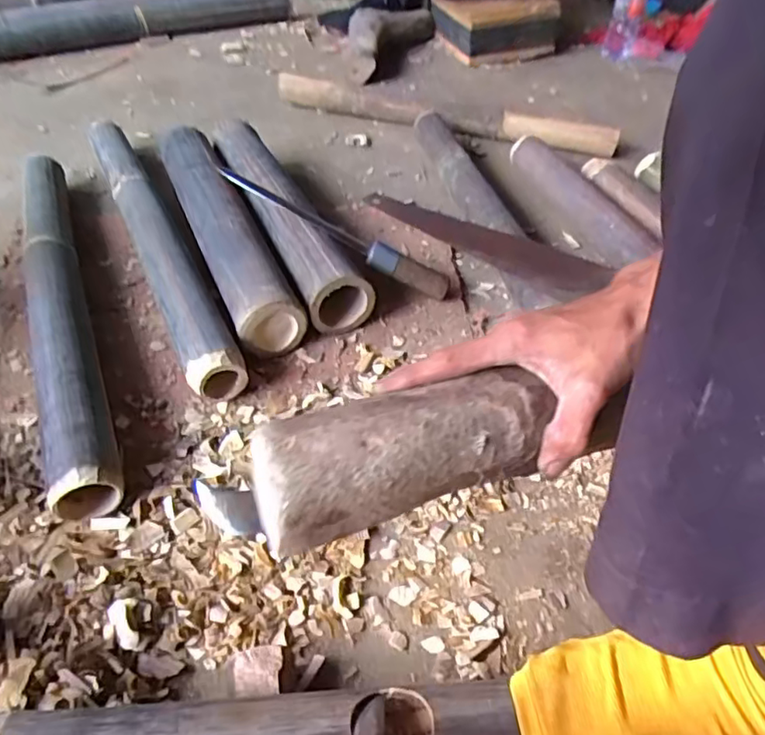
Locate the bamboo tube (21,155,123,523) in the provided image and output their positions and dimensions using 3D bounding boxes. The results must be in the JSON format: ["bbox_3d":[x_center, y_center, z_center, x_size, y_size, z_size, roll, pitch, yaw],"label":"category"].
[{"bbox_3d":[-0.384,-0.091,0.714,0.061,0.067,0.643,-17,49,-19],"label":"bamboo tube"}]

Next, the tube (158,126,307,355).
[{"bbox_3d":[-0.218,-0.192,0.812,0.079,0.084,0.461,-17,49,-19],"label":"tube"}]

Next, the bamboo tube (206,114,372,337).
[{"bbox_3d":[-0.141,-0.223,0.851,0.092,0.095,0.462,-15,49,-17],"label":"bamboo tube"}]

